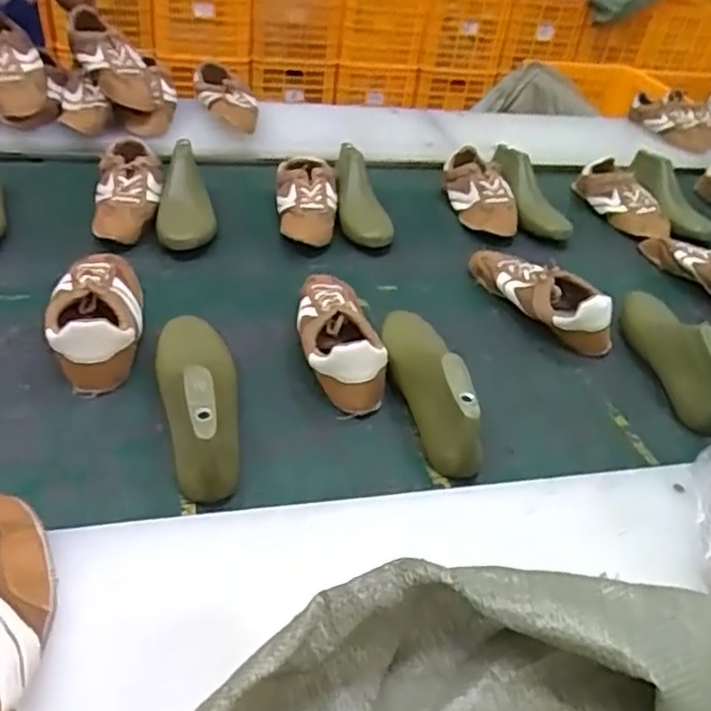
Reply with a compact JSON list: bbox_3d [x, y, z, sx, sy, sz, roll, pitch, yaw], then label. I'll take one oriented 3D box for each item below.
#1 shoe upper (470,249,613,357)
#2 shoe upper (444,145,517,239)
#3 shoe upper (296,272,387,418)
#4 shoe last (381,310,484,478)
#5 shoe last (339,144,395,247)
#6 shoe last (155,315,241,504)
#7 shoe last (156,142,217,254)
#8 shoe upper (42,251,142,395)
[{"bbox_3d":[0.267,-0.100,1.004,0.089,0.078,0.276,-15,44,-25],"label":"shoe upper"},{"bbox_3d":[0.234,-0.299,1.265,0.101,0.072,0.248,-8,54,-18],"label":"shoe upper"},{"bbox_3d":[-0.023,-0.030,0.848,0.094,0.078,0.221,-3,40,-12],"label":"shoe upper"},{"bbox_3d":[0.084,0.024,0.792,0.066,0.100,0.241,-4,40,-14],"label":"shoe last"},{"bbox_3d":[0.002,-0.272,1.143,0.070,0.068,0.205,-8,62,-19],"label":"shoe last"},{"bbox_3d":[-0.168,0.027,0.729,0.084,0.095,0.251,-8,41,-18],"label":"shoe last"},{"bbox_3d":[-0.280,-0.254,1.080,0.089,0.083,0.225,-6,41,-16],"label":"shoe last"},{"bbox_3d":[-0.314,-0.057,0.817,0.101,0.068,0.224,-2,40,-12],"label":"shoe upper"}]

